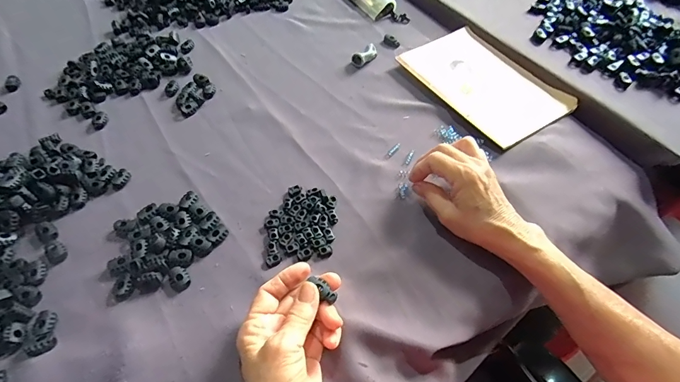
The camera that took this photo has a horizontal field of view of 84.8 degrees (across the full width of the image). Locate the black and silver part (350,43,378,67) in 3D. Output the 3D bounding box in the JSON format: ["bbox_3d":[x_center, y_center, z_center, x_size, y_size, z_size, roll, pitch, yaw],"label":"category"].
[{"bbox_3d":[0.039,-0.201,0.547,0.026,0.021,0.046,37,63,22],"label":"black and silver part"}]

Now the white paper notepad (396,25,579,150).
[{"bbox_3d":[0.192,-0.149,0.509,0.131,0.013,0.203,-28,60,-19],"label":"white paper notepad"}]

